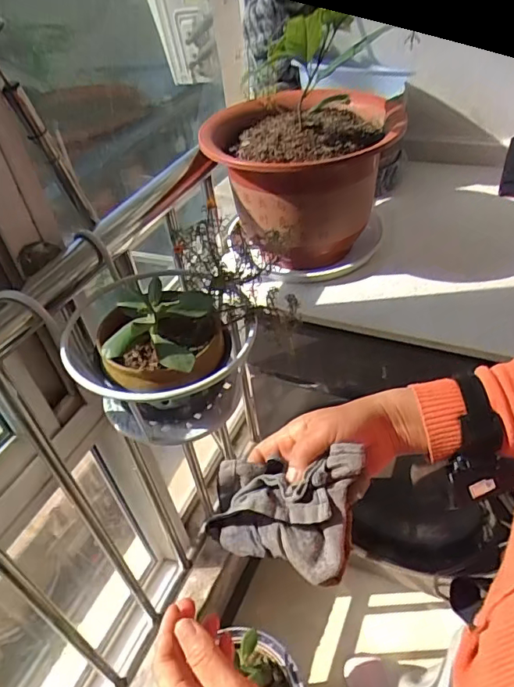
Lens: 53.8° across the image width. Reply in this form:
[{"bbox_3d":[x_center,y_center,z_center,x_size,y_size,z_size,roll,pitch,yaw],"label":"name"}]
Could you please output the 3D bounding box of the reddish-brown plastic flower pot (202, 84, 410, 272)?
[{"bbox_3d":[0.077,-0.289,0.869,0.291,0.193,0.317,-4,42,4],"label":"reddish-brown plastic flower pot"}]

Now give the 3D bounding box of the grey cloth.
[{"bbox_3d":[0.020,0.128,0.411,0.114,0.041,0.089,8,44,17],"label":"grey cloth"}]

